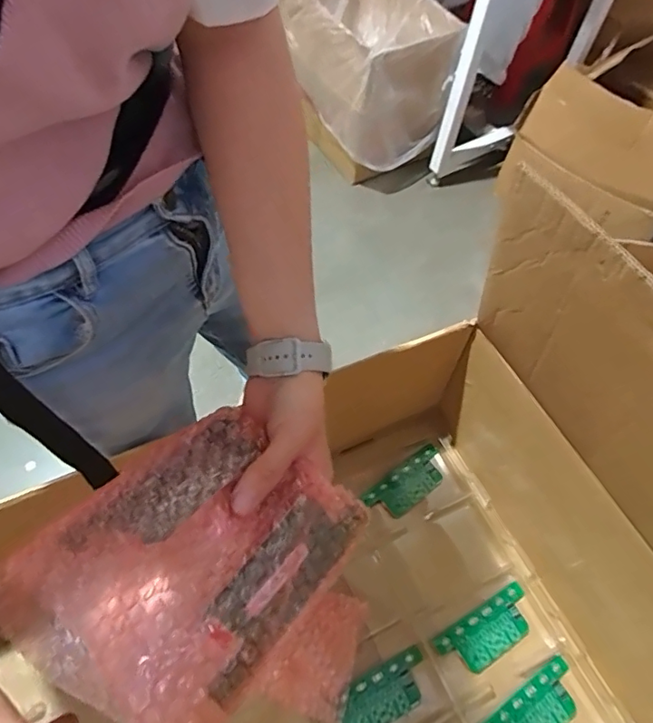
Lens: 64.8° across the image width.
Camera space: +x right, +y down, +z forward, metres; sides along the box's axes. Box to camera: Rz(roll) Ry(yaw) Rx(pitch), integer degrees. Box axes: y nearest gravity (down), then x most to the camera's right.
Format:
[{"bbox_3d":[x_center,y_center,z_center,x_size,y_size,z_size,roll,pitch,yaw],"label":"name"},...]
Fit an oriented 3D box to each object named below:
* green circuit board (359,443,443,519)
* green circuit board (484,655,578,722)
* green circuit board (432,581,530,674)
[{"bbox_3d":[0.117,0.175,0.733,0.130,0.009,0.056,-33,66,-22],"label":"green circuit board"},{"bbox_3d":[0.241,0.405,0.590,0.134,0.008,0.056,-27,64,-20],"label":"green circuit board"},{"bbox_3d":[0.199,0.331,0.630,0.131,0.010,0.057,-25,63,-19],"label":"green circuit board"}]

